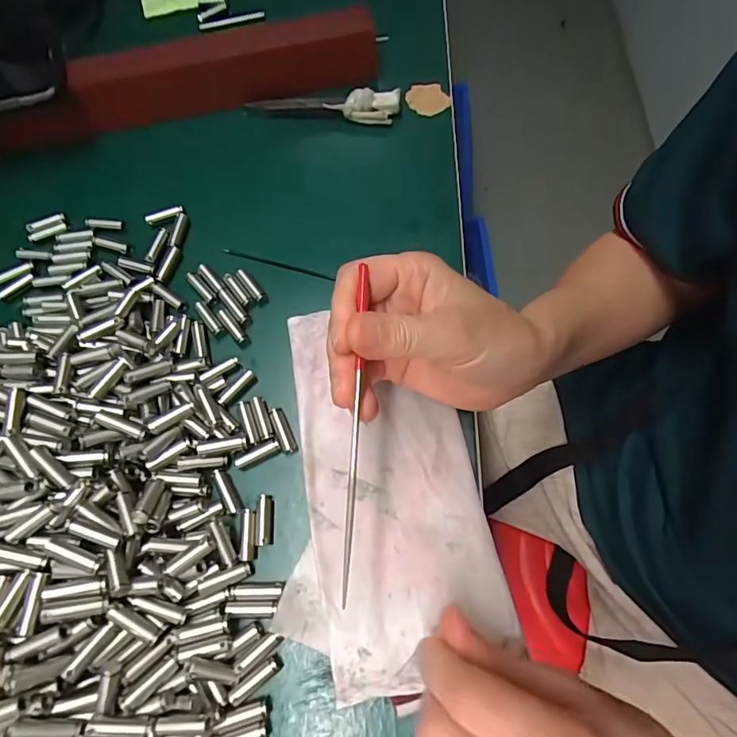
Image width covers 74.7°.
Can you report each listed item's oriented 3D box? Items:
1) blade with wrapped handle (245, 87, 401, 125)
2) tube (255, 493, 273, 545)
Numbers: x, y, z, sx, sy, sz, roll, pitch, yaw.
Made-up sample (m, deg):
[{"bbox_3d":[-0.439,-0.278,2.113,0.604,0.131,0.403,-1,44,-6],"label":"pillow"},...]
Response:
[{"bbox_3d":[-0.031,-0.179,0.328,0.102,0.020,0.012,4,71,4],"label":"blade with wrapped handle"},{"bbox_3d":[-0.052,0.077,0.246,0.009,0.009,0.024,-2,71,1],"label":"tube"}]

